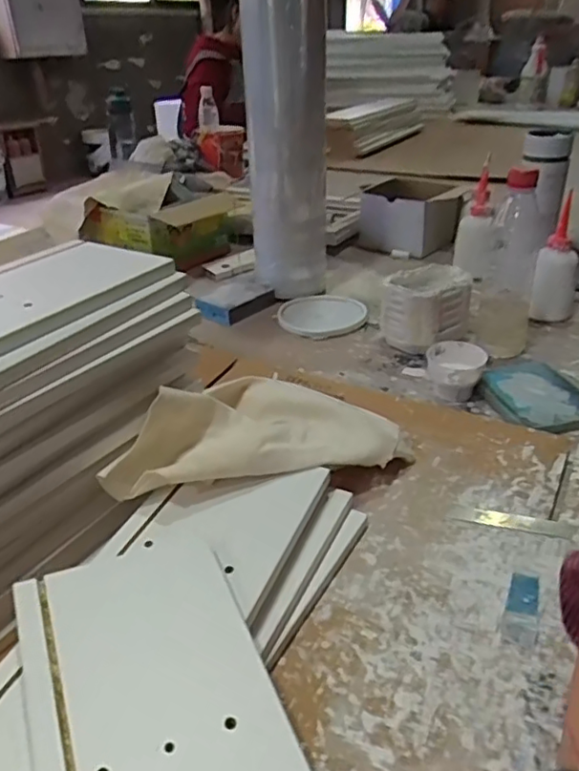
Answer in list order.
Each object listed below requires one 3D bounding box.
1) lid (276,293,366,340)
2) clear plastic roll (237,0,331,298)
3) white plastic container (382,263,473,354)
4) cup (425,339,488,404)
[{"bbox_3d":[0.048,-0.103,0.883,0.127,0.016,0.122,-2,30,1],"label":"lid"},{"bbox_3d":[-0.004,-0.354,0.825,0.112,0.513,0.118,-2,30,-1],"label":"clear plastic roll"},{"bbox_3d":[0.179,-0.098,0.793,0.117,0.089,0.082,-23,36,-32],"label":"white plastic container"},{"bbox_3d":[0.184,-0.016,0.682,0.063,0.046,0.071,7,31,15],"label":"cup"}]

